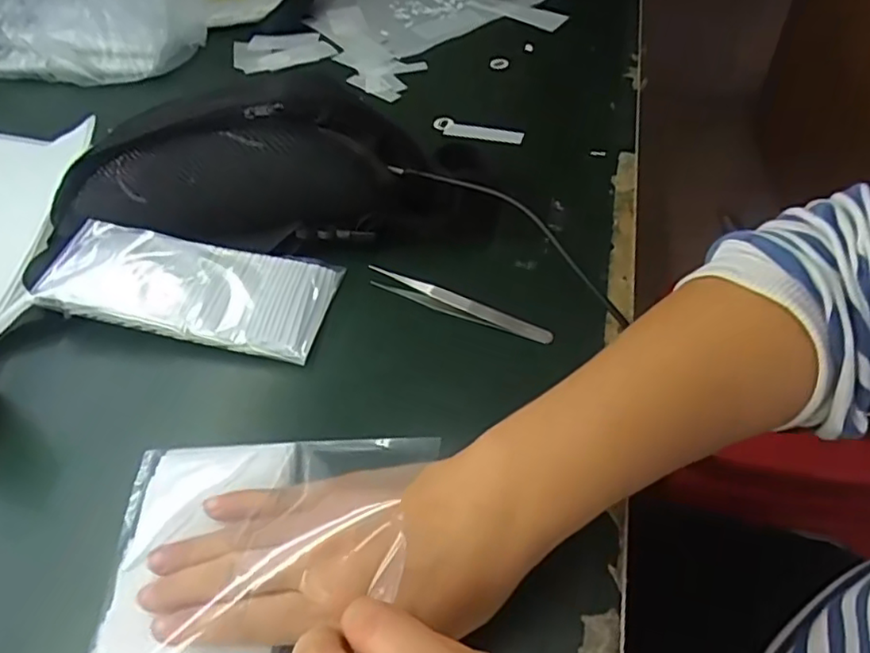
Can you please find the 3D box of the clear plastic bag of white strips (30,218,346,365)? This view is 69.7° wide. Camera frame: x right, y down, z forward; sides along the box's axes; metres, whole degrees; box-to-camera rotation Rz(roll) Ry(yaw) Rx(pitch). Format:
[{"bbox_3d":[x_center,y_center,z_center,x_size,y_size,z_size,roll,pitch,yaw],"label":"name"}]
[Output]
[{"bbox_3d":[-0.166,-0.028,0.426,0.190,0.024,0.082,8,49,9],"label":"clear plastic bag of white strips"}]

